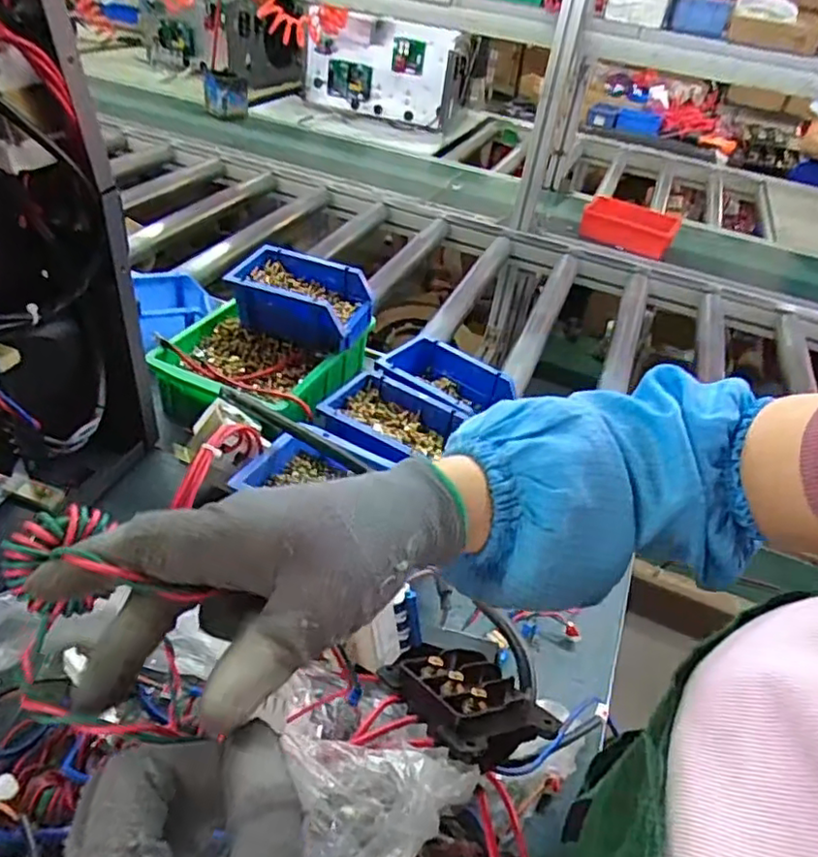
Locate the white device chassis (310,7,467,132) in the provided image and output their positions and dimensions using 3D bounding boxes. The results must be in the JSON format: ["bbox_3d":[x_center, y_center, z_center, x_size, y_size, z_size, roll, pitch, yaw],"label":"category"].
[{"bbox_3d":[-0.080,-0.961,1.641,0.437,0.328,0.102,14,74,5],"label":"white device chassis"}]

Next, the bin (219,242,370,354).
[{"bbox_3d":[-0.134,-0.158,0.779,0.158,0.076,0.098,17,40,10],"label":"bin"}]

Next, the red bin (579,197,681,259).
[{"bbox_3d":[0.473,-0.437,1.350,0.196,0.072,0.094,24,41,17],"label":"red bin"}]

